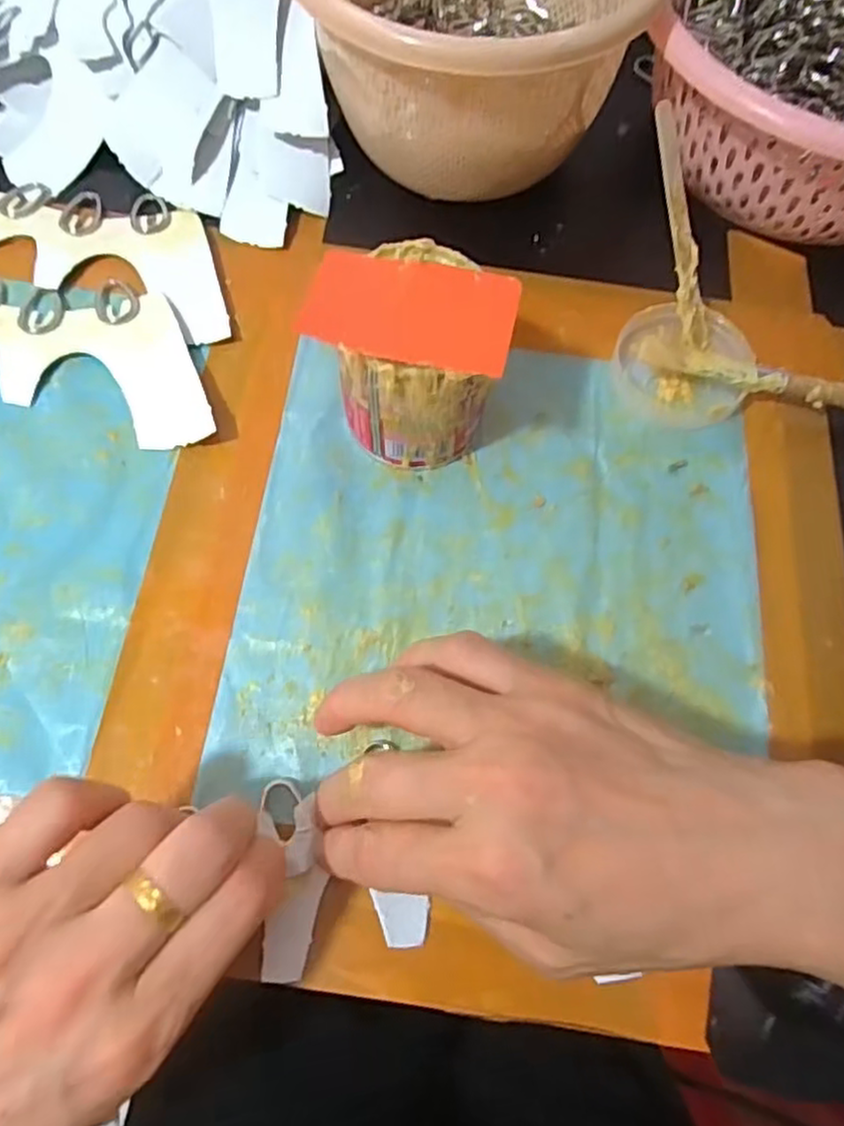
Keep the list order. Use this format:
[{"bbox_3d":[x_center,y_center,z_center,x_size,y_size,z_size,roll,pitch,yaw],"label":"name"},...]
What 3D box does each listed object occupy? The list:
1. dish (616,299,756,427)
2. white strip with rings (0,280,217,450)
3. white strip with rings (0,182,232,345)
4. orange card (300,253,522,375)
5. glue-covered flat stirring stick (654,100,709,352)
[{"bbox_3d":[0.127,-0.097,0.332,0.064,0.025,0.061,1,67,-2],"label":"dish"},{"bbox_3d":[-0.201,-0.113,0.339,0.221,0.011,0.082,12,67,3],"label":"white strip with rings"},{"bbox_3d":[-0.194,-0.176,0.370,0.215,0.007,0.078,17,68,4],"label":"white strip with rings"},{"bbox_3d":[-0.003,-0.097,0.263,0.077,0.004,0.048,11,67,1],"label":"orange card"},{"bbox_3d":[0.124,-0.156,0.327,0.012,0.006,0.108,-21,109,-11],"label":"glue-covered flat stirring stick"}]

